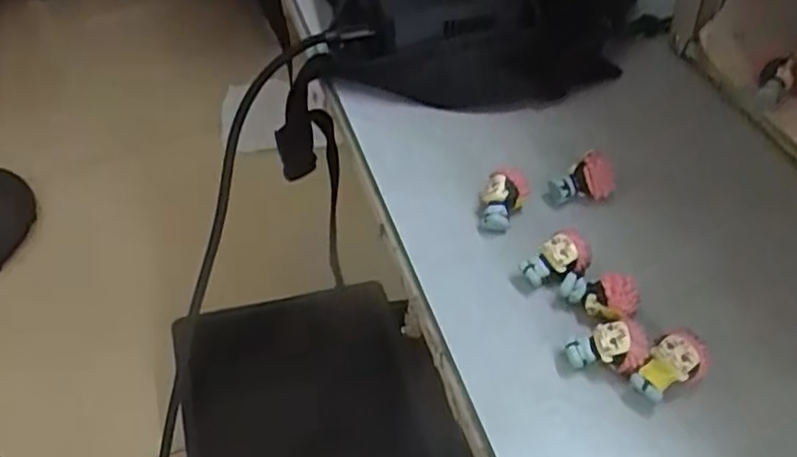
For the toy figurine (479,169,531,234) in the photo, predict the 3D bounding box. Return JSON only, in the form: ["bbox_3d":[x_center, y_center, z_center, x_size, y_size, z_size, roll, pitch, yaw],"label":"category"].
[{"bbox_3d":[0.048,-0.012,0.316,0.022,0.024,0.022,3,47,8],"label":"toy figurine"}]

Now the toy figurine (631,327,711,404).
[{"bbox_3d":[0.100,0.053,0.254,0.019,0.022,0.025,33,57,31],"label":"toy figurine"}]

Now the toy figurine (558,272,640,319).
[{"bbox_3d":[0.079,0.026,0.277,0.030,0.022,0.014,25,54,27],"label":"toy figurine"}]

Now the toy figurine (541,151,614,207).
[{"bbox_3d":[0.084,-0.021,0.321,0.030,0.018,0.015,-13,46,-7],"label":"toy figurine"}]

